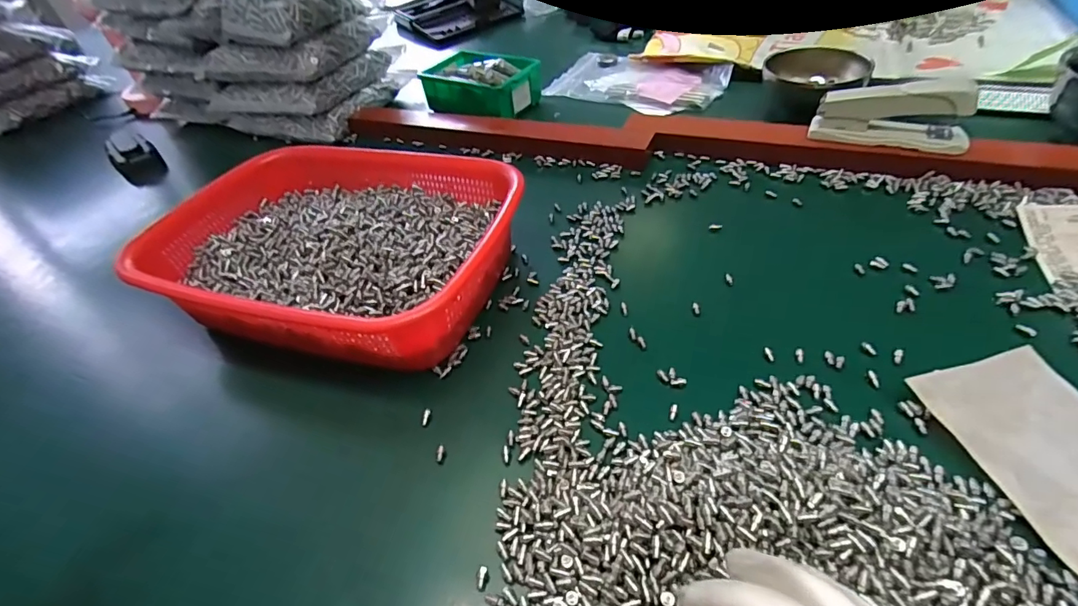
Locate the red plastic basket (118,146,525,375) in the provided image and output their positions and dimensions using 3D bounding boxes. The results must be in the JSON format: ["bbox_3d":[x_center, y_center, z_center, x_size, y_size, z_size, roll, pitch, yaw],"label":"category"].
[{"bbox_3d":[-0.159,-0.057,0.424,0.294,0.068,0.233,12,45,21],"label":"red plastic basket"}]

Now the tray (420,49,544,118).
[{"bbox_3d":[-0.080,-0.297,0.674,0.151,0.059,0.100,24,51,30],"label":"tray"}]

